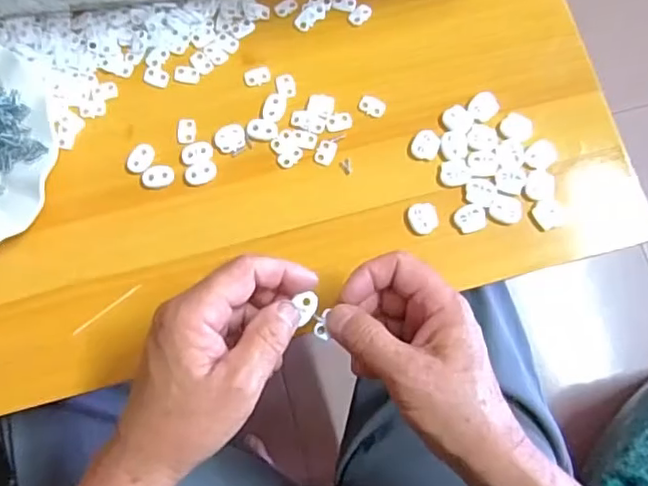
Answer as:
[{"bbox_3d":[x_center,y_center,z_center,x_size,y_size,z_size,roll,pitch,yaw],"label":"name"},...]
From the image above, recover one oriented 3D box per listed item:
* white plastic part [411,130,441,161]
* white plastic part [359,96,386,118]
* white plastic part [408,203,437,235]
[{"bbox_3d":[0.076,-0.073,0.443,0.020,0.004,0.023,27,78,6],"label":"white plastic part"},{"bbox_3d":[0.037,-0.105,0.454,0.020,0.004,0.014,26,78,5],"label":"white plastic part"},{"bbox_3d":[0.072,-0.018,0.432,0.021,0.005,0.023,0,77,-1],"label":"white plastic part"}]

